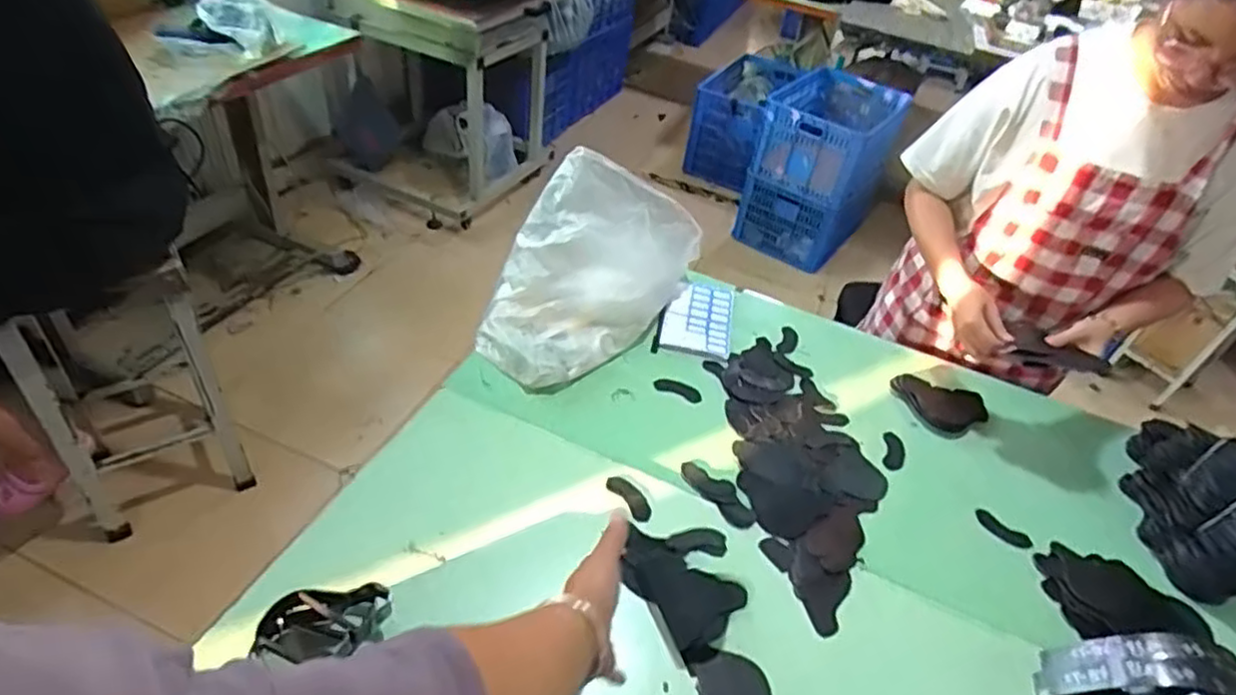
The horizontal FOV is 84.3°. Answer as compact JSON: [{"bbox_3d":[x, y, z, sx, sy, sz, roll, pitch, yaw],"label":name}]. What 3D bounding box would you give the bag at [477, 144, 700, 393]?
[{"bbox_3d":[-0.077,-0.141,1.160,0.273,0.221,0.407,29,53,22],"label":"bag"}]

